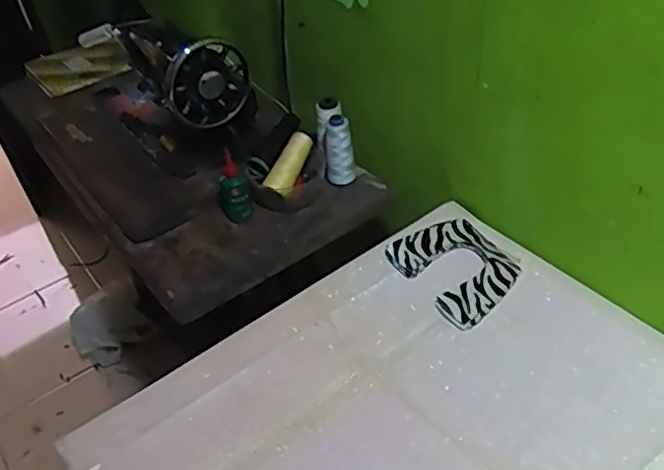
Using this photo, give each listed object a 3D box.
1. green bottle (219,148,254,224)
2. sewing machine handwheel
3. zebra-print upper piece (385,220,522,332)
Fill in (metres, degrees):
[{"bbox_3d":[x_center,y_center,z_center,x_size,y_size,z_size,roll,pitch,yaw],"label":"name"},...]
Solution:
[{"bbox_3d":[-0.148,-0.074,0.953,0.048,0.094,0.037,-15,42,-9],"label":"green bottle"},{"bbox_3d":[-0.187,-0.228,0.968,0.129,0.125,0.033,-33,48,-27],"label":"sewing machine handwheel"},{"bbox_3d":[0.163,0.041,0.842,0.128,0.010,0.155,-30,53,-22],"label":"zebra-print upper piece"}]

